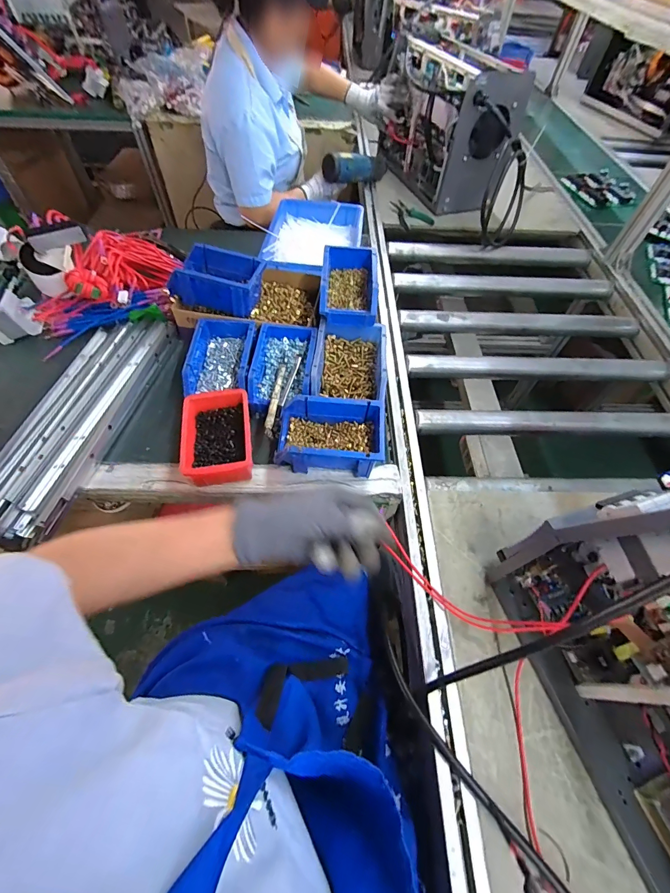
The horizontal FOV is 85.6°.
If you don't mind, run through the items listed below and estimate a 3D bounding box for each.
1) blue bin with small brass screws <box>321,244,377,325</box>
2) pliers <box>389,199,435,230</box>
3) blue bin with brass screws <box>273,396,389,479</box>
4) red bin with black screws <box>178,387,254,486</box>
[{"bbox_3d":[0.027,-0.305,0.667,0.096,0.060,0.160,4,58,-1],"label":"blue bin with small brass screws"},{"bbox_3d":[0.219,-0.693,1.075,0.096,0.021,0.136,-22,62,-16],"label":"pliers"},{"bbox_3d":[-0.006,-0.015,0.560,0.155,0.073,0.108,4,58,-1],"label":"blue bin with brass screws"},{"bbox_3d":[-0.179,-0.015,0.563,0.097,0.054,0.158,-7,59,-8],"label":"red bin with black screws"}]

